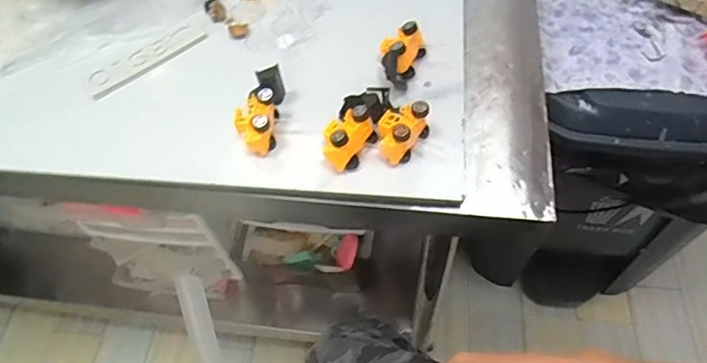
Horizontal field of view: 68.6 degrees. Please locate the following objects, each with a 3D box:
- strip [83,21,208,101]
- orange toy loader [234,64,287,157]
[{"bbox_3d":[-0.219,-0.130,0.544,0.128,0.010,0.035,-34,61,-18],"label":"strip"},{"bbox_3d":[-0.087,-0.064,0.475,0.035,0.039,0.081,1,57,4],"label":"orange toy loader"}]

